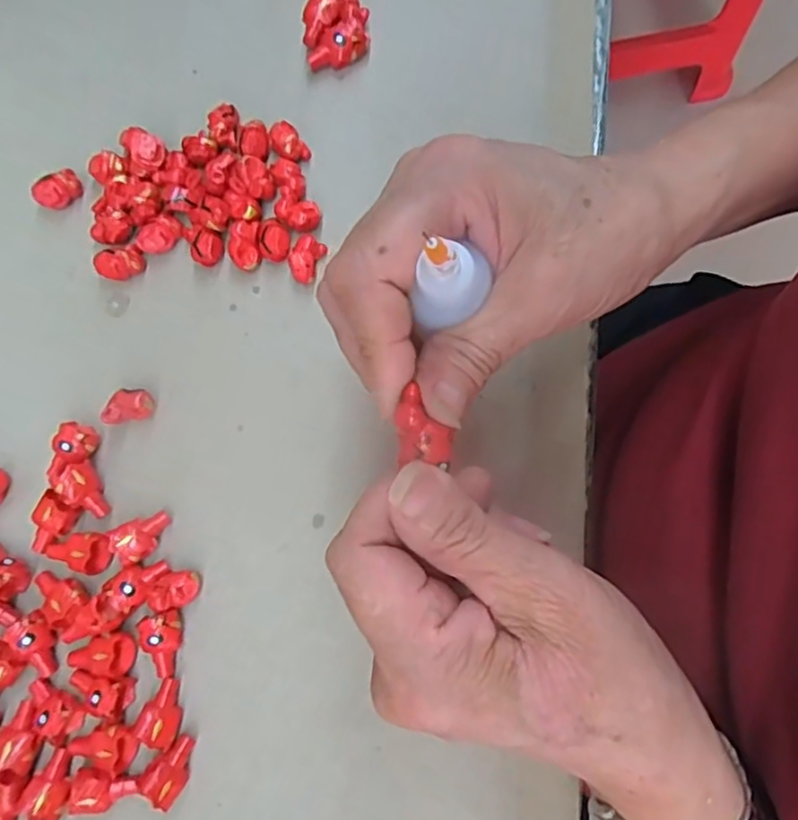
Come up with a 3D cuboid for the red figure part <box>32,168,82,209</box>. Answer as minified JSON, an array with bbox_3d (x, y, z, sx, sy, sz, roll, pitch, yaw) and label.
[{"bbox_3d":[-0.157,-0.101,0.299,0.021,0.011,0.011,-39,82,-6],"label":"red figure part"}]

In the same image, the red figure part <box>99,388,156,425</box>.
[{"bbox_3d":[-0.117,-0.002,0.281,0.020,0.014,0.013,-19,80,-3],"label":"red figure part"}]

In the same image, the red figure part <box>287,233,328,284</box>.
[{"bbox_3d":[-0.041,-0.067,0.290,0.012,0.012,0.021,18,81,4],"label":"red figure part"}]

